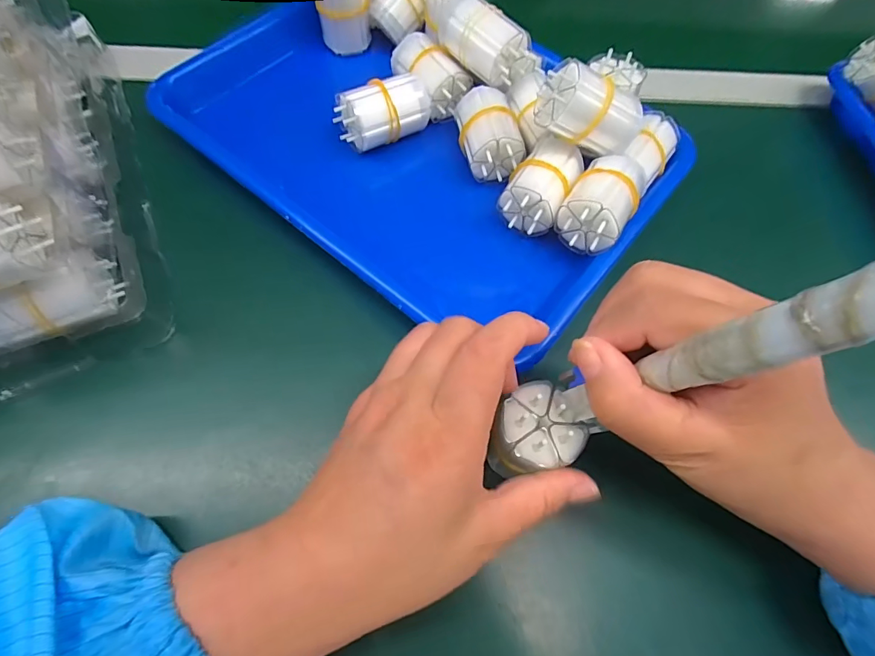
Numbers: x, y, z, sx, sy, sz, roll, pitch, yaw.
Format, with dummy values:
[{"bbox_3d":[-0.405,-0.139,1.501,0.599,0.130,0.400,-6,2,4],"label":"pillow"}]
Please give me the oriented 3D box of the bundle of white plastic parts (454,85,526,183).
[{"bbox_3d":[0.035,-0.139,0.316,0.041,0.030,0.064,-7,65,-7],"label":"bundle of white plastic parts"}]

